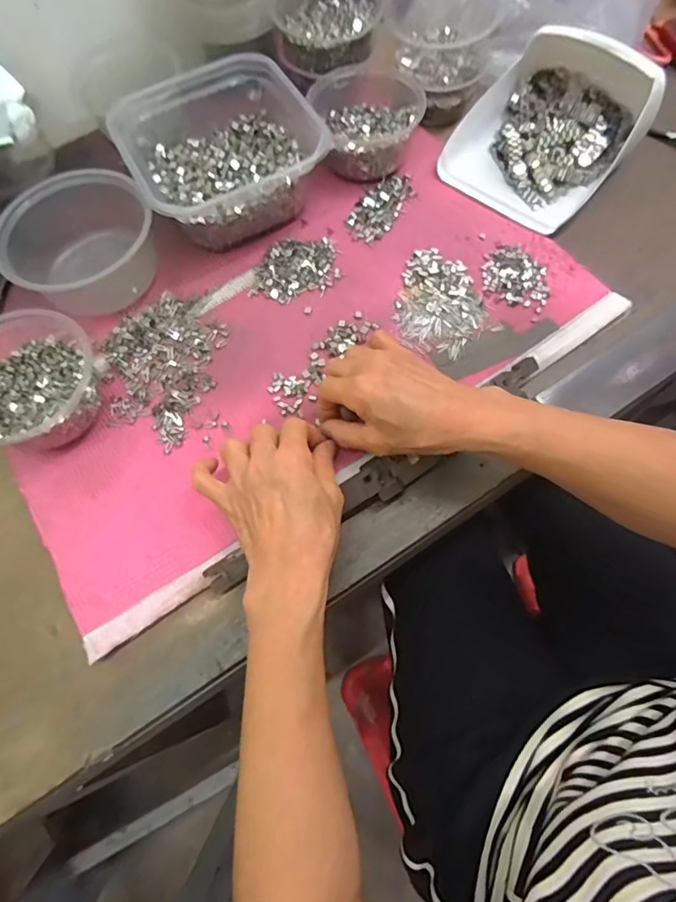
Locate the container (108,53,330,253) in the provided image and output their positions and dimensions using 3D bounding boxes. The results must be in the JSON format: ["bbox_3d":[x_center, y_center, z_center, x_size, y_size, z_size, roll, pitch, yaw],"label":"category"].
[{"bbox_3d":[-0.114,-0.287,0.484,0.169,0.071,0.160,-28,71,-8],"label":"container"}]

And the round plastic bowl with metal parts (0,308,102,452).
[{"bbox_3d":[-0.252,-0.056,0.407,0.101,0.064,0.122,-10,70,-1],"label":"round plastic bowl with metal parts"}]

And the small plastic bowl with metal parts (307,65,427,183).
[{"bbox_3d":[0.030,-0.345,0.514,0.112,0.044,0.130,-12,71,-4],"label":"small plastic bowl with metal parts"}]

